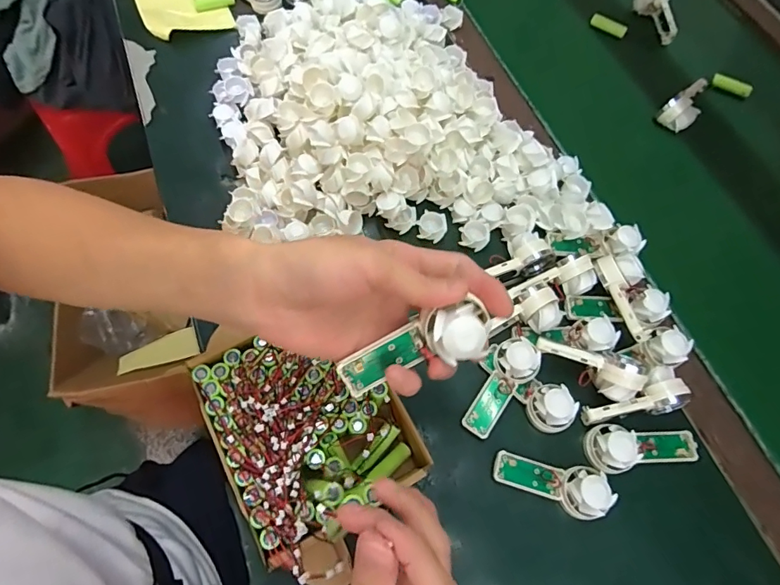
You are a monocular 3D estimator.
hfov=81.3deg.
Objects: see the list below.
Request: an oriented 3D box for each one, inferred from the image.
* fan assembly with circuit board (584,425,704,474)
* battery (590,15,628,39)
[{"bbox_3d":[0.214,0.129,0.386,0.098,0.024,0.036,-6,66,-6],"label":"fan assembly with circuit board"},{"bbox_3d":[0.302,-0.368,0.625,0.048,0.012,0.014,35,70,11],"label":"battery"}]

